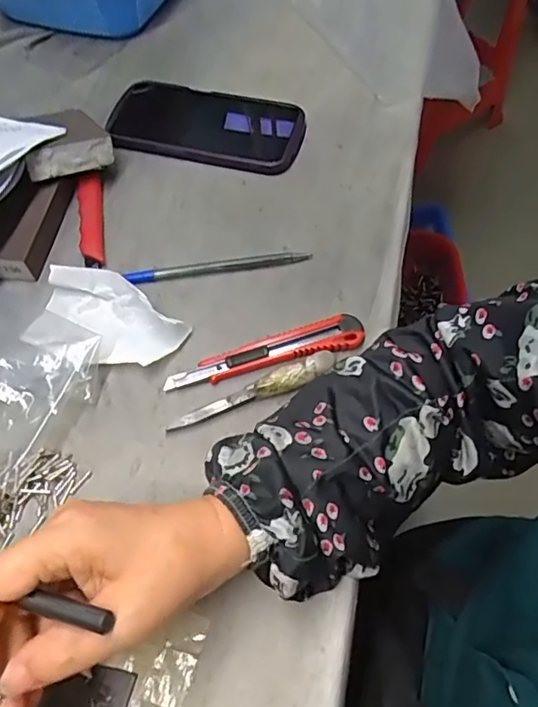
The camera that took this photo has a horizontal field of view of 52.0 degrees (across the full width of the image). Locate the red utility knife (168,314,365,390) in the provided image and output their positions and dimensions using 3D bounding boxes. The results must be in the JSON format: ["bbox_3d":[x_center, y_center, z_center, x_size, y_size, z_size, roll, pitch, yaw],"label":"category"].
[{"bbox_3d":[-0.002,0.002,0.376,0.136,0.011,0.023,-16,63,-7],"label":"red utility knife"}]

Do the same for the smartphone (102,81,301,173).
[{"bbox_3d":[-0.056,-0.205,0.491,0.176,0.017,0.082,15,64,9],"label":"smartphone"}]

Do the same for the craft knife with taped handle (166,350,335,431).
[{"bbox_3d":[-0.011,0.025,0.359,0.113,0.015,0.016,-21,64,-9],"label":"craft knife with taped handle"}]

